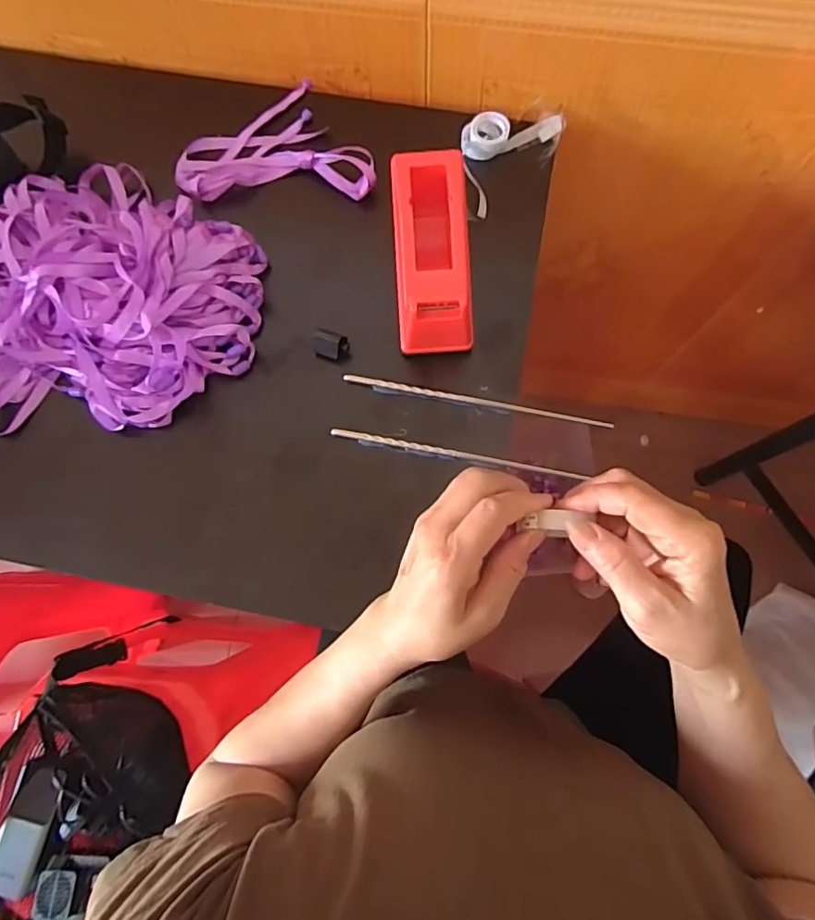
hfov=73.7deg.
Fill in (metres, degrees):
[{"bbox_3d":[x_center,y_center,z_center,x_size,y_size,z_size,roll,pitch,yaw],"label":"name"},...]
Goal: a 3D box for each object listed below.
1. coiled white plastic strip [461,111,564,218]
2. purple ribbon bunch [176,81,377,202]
[{"bbox_3d":[0.081,-0.287,0.505,0.067,0.020,0.124,38,78,9],"label":"coiled white plastic strip"},{"bbox_3d":[-0.124,-0.305,0.516,0.183,0.030,0.130,-1,75,-1],"label":"purple ribbon bunch"}]

